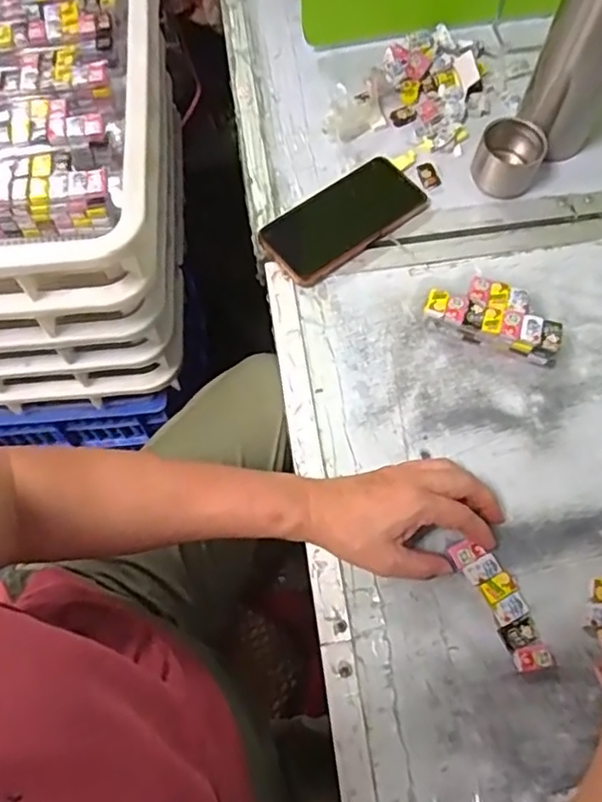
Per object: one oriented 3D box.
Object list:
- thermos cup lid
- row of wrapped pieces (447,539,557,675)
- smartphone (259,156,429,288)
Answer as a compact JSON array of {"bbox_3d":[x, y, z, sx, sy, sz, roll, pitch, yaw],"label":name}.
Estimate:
[{"bbox_3d":[0.211,-0.246,0.629,0.062,0.049,0.059,-1,68,1],"label":"thermos cup lid"},{"bbox_3d":[0.156,0.157,0.479,0.032,0.004,0.105,-26,69,-9],"label":"row of wrapped pieces"},{"bbox_3d":[0.043,-0.184,0.623,0.165,0.011,0.079,-36,71,-12],"label":"smartphone"}]

